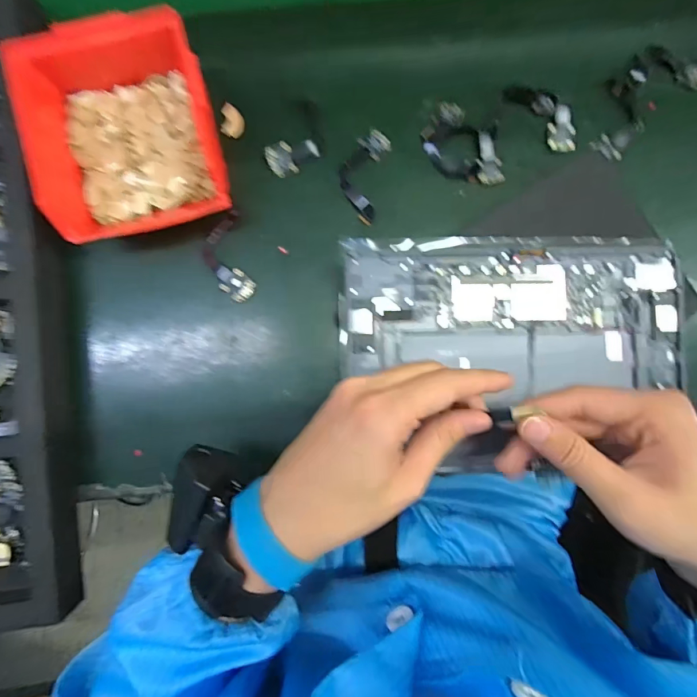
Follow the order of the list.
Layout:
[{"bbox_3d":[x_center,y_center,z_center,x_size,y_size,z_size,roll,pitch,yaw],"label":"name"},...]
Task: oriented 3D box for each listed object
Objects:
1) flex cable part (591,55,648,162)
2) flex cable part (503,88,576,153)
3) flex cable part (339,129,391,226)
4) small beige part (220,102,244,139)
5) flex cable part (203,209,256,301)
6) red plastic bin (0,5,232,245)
[{"bbox_3d":[0.232,-0.198,0.353,0.038,0.005,0.088,18,87,0],"label":"flex cable part"},{"bbox_3d":[0.164,-0.195,0.351,0.032,0.004,0.072,-38,89,-2],"label":"flex cable part"},{"bbox_3d":[0.011,-0.144,0.347,0.035,0.008,0.075,14,87,0],"label":"flex cable part"},{"bbox_3d":[-0.095,-0.188,0.349,0.017,0.005,0.026,1,88,-1],"label":"small beige part"},{"bbox_3d":[-0.099,-0.074,0.343,0.033,0.005,0.073,-14,88,-2],"label":"flex cable part"},{"bbox_3d":[-0.160,-0.158,0.315,0.125,0.067,0.138,-13,88,-2],"label":"red plastic bin"}]

